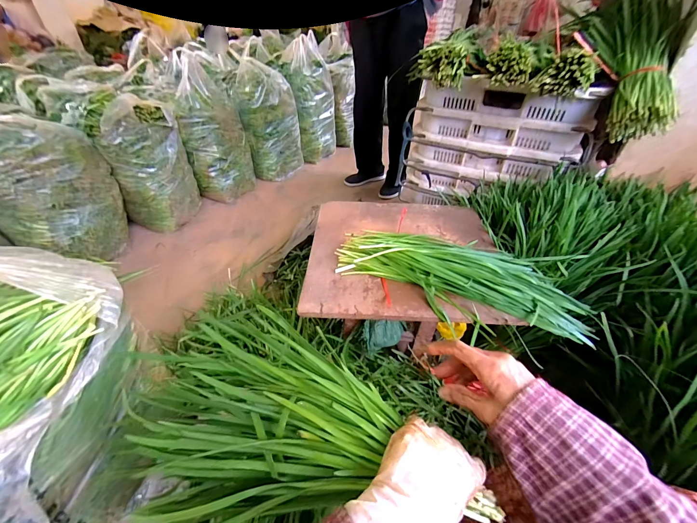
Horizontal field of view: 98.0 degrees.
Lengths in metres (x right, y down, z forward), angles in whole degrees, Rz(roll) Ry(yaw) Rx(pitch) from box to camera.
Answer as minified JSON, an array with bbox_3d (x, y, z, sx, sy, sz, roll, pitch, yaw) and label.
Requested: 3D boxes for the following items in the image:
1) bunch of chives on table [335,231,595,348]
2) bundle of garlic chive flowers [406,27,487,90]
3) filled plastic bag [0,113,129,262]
[{"bbox_3d":[0.222,0.022,0.612,0.503,0.058,0.203,15,42,14],"label":"bunch of chives on table"},{"bbox_3d":[0.267,-0.531,0.800,0.151,0.089,0.260,15,42,14],"label":"bundle of garlic chive flowers"},{"bbox_3d":[-1.062,-0.254,1.068,0.347,0.445,0.380,30,47,29],"label":"filled plastic bag"}]

